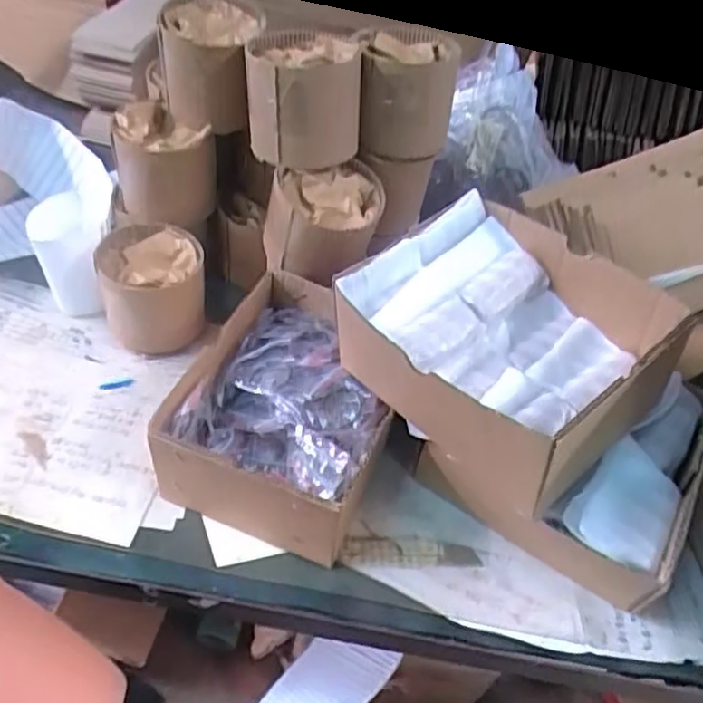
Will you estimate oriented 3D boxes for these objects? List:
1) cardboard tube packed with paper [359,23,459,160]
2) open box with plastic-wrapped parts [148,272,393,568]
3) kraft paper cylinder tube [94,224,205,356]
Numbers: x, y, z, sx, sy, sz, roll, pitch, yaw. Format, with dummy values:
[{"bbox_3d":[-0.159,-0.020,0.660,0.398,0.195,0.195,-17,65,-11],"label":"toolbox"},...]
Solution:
[{"bbox_3d":[0.047,-0.237,0.623,0.093,0.089,0.097,14,47,6],"label":"cardboard tube packed with paper"},{"bbox_3d":[-0.044,0.048,0.560,0.158,0.090,0.199,20,50,9],"label":"open box with plastic-wrapped parts"},{"bbox_3d":[-0.186,-0.053,0.643,0.096,0.089,0.093,-11,52,-17],"label":"kraft paper cylinder tube"}]

